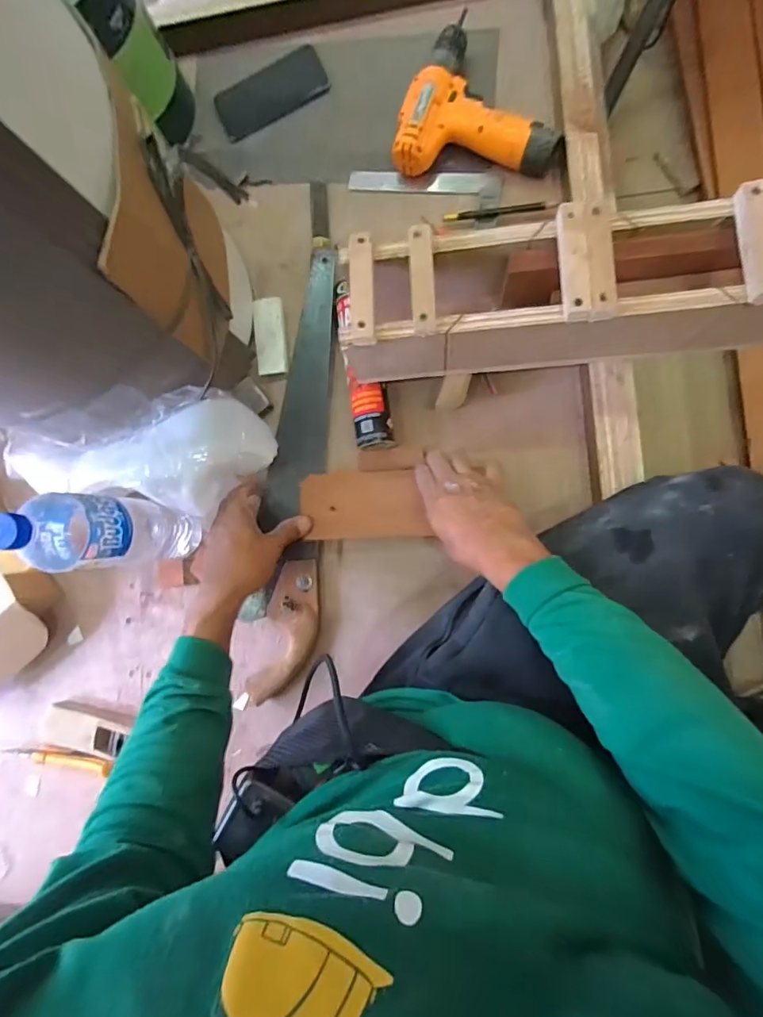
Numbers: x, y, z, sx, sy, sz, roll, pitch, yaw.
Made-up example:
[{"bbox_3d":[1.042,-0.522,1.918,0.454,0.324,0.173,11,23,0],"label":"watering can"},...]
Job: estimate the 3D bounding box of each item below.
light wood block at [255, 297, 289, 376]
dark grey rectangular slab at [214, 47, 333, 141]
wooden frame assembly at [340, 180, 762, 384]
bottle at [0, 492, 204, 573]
[{"bbox_3d":[-0.147,-0.230,0.657,0.042,0.014,0.105,-6,85,8],"label":"light wood block"},{"bbox_3d":[-0.155,-0.582,0.686,0.157,0.010,0.088,-25,83,6],"label":"dark grey rectangular slab"},{"bbox_3d":[0.184,-0.217,0.501,0.435,0.129,0.115,-4,85,8],"label":"wooden frame assembly"},{"bbox_3d":[-0.292,0.026,0.538,0.077,0.253,0.073,-2,86,8],"label":"bottle"}]

